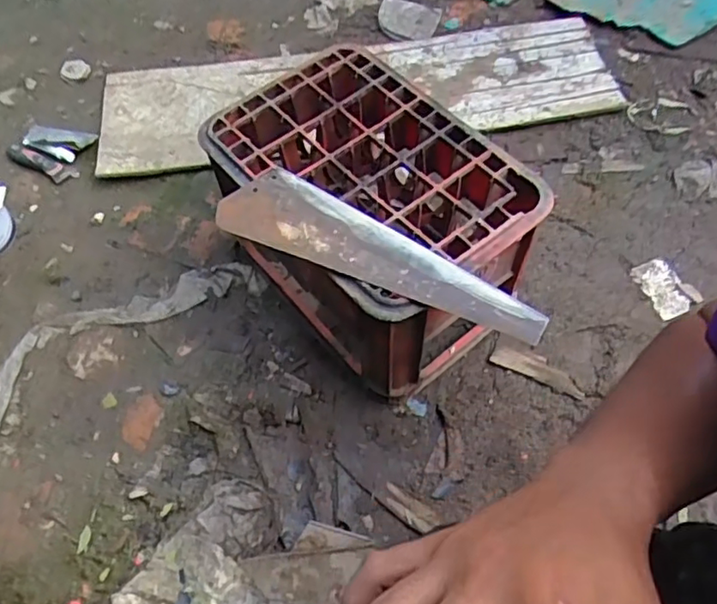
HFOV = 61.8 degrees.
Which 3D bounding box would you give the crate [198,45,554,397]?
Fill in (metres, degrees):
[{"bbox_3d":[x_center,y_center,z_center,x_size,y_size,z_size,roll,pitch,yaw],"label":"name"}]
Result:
[{"bbox_3d":[0.005,-0.091,0.828,0.404,0.317,0.248,37,67,16],"label":"crate"}]

